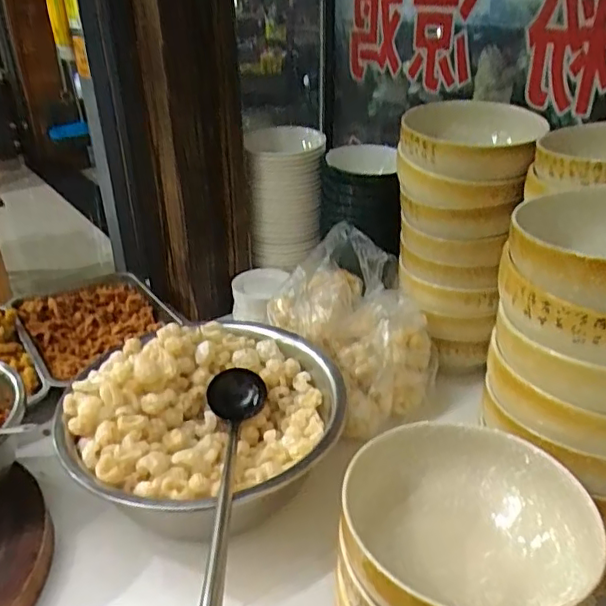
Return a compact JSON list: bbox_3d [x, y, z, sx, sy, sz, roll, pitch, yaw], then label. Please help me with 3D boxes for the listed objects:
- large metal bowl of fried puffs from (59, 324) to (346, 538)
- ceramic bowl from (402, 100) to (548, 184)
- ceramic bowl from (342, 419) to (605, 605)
[{"bbox_3d":[-0.125,0.170,0.774,0.319,0.146,0.339,0,30,0],"label":"large metal bowl of fried puffs"},{"bbox_3d":[0.242,-0.238,0.838,0.197,0.072,0.152,5,30,9],"label":"ceramic bowl"},{"bbox_3d":[0.136,0.201,0.486,0.192,0.090,0.197,0,30,0],"label":"ceramic bowl"}]

